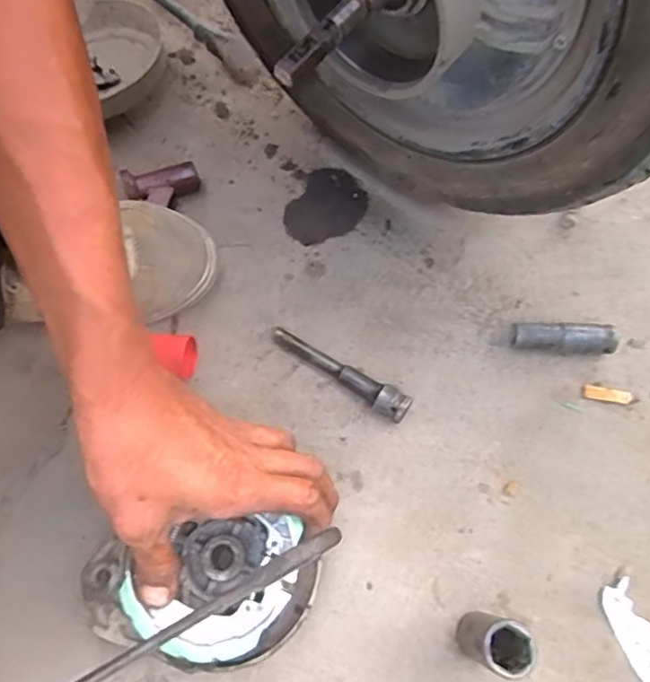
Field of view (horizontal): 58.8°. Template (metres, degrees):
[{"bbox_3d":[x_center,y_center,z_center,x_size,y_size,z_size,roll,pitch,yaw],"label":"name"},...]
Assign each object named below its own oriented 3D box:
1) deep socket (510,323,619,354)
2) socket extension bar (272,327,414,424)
[{"bbox_3d":[0.189,-0.002,0.459,0.078,0.022,0.019,4,68,3],"label":"deep socket"},{"bbox_3d":[0.011,0.021,0.450,0.123,0.023,0.020,35,73,14],"label":"socket extension bar"}]

